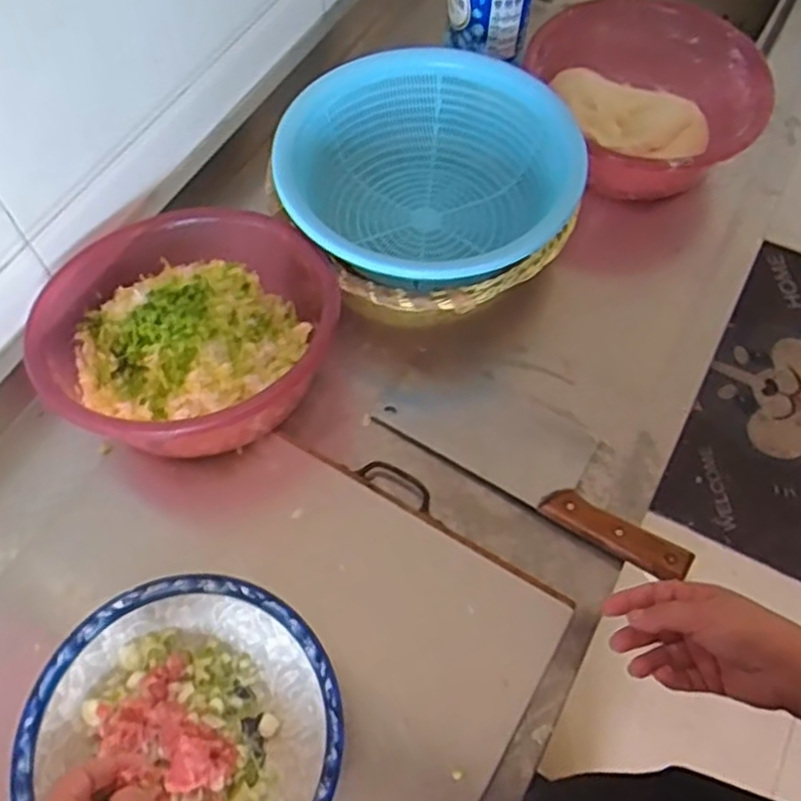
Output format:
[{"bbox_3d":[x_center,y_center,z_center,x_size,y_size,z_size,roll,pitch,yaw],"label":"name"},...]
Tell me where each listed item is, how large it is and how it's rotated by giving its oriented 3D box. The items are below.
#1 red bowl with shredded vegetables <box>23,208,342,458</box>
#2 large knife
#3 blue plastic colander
[{"bbox_3d":[-0.185,-0.061,0.633,0.227,0.099,0.239,1,63,-1],"label":"red bowl with shredded vegetables"},{"bbox_3d":[0.124,0.045,0.625,0.274,0.025,0.096,30,66,13],"label":"large knife"},{"bbox_3d":[0.025,-0.214,0.711,0.282,0.098,0.271,-1,63,-2],"label":"blue plastic colander"}]

